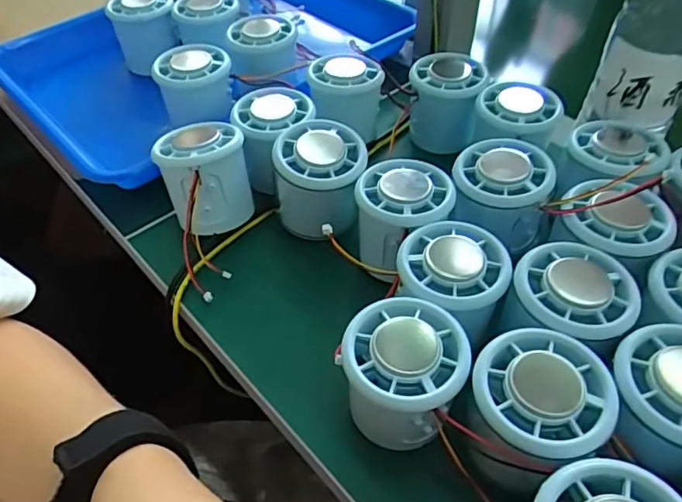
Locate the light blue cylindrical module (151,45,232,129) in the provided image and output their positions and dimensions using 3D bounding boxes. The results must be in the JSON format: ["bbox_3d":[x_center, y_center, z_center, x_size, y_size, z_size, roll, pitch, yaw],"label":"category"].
[{"bbox_3d":[-0.109,-0.124,0.415,0.054,0.052,0.051,15,49,16],"label":"light blue cylindrical module"}]

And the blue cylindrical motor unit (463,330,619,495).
[{"bbox_3d":[0.084,0.076,0.245,0.053,0.058,0.057,-1,47,1],"label":"blue cylindrical motor unit"}]

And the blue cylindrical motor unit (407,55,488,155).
[{"bbox_3d":[0.079,-0.111,0.413,0.052,0.061,0.056,-1,47,1],"label":"blue cylindrical motor unit"}]

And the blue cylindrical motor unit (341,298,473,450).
[{"bbox_3d":[0.029,0.059,0.259,0.054,0.052,0.052,-1,47,1],"label":"blue cylindrical motor unit"}]

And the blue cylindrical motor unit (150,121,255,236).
[{"bbox_3d":[-0.088,-0.050,0.350,0.050,0.067,0.053,-1,47,1],"label":"blue cylindrical motor unit"}]

